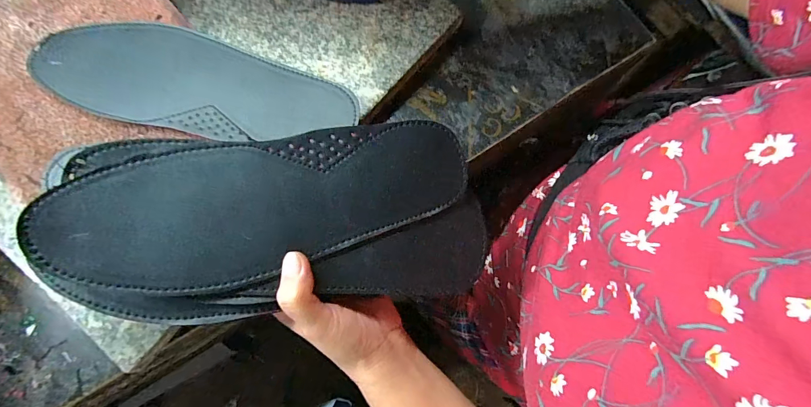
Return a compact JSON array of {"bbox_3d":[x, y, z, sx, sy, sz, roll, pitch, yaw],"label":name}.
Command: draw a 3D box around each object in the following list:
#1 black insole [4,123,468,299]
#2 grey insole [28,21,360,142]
[{"bbox_3d":[-0.081,0.001,0.239,0.254,0.008,0.085,-10,86,-16],"label":"black insole"},{"bbox_3d":[-0.165,-0.098,0.294,0.251,0.004,0.088,13,73,1],"label":"grey insole"}]

